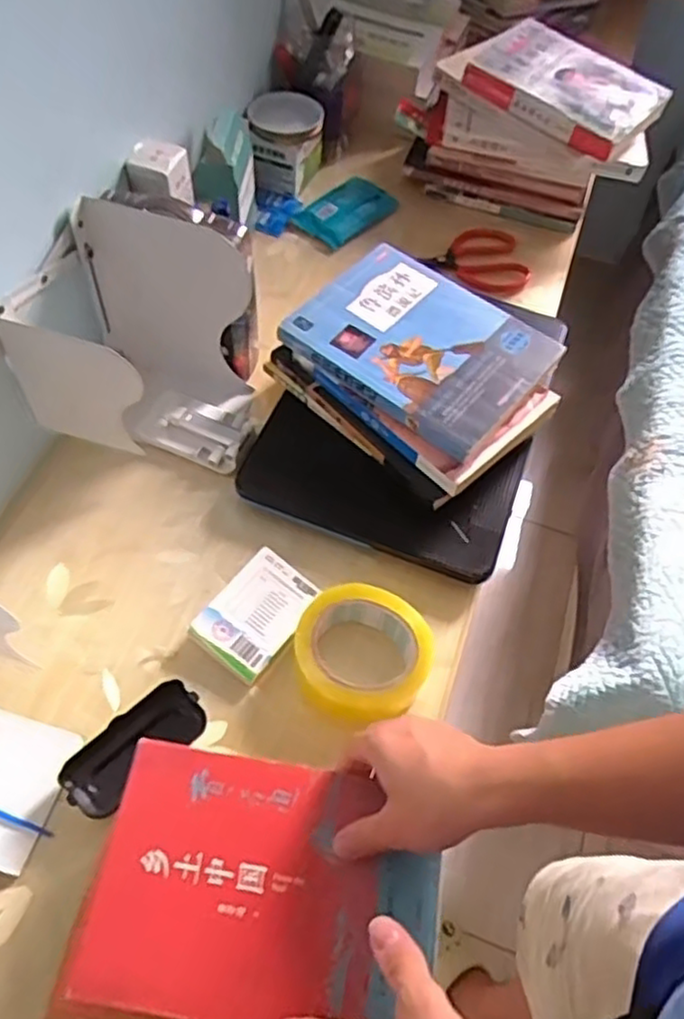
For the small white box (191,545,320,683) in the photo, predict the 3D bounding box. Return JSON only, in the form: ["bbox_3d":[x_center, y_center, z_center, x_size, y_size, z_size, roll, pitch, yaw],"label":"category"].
[{"bbox_3d":[-0.072,0.089,0.606,0.074,0.017,0.101,35,62,16],"label":"small white box"}]

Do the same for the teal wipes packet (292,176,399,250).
[{"bbox_3d":[0.003,-0.391,0.909,0.084,0.021,0.119,35,62,16],"label":"teal wipes packet"}]

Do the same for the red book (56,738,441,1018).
[{"bbox_3d":[-0.048,0.239,0.448,0.212,0.012,0.149,10,58,1],"label":"red book"}]

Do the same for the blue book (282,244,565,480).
[{"bbox_3d":[0.075,-0.160,0.678,0.222,0.029,0.173,38,63,18],"label":"blue book"}]

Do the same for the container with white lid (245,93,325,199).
[{"bbox_3d":[-0.075,-0.477,0.918,0.100,0.092,0.084,0,58,-5],"label":"container with white lid"}]

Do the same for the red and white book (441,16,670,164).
[{"bbox_3d":[0.258,-0.527,0.865,0.256,0.044,0.145,40,63,18],"label":"red and white book"}]

